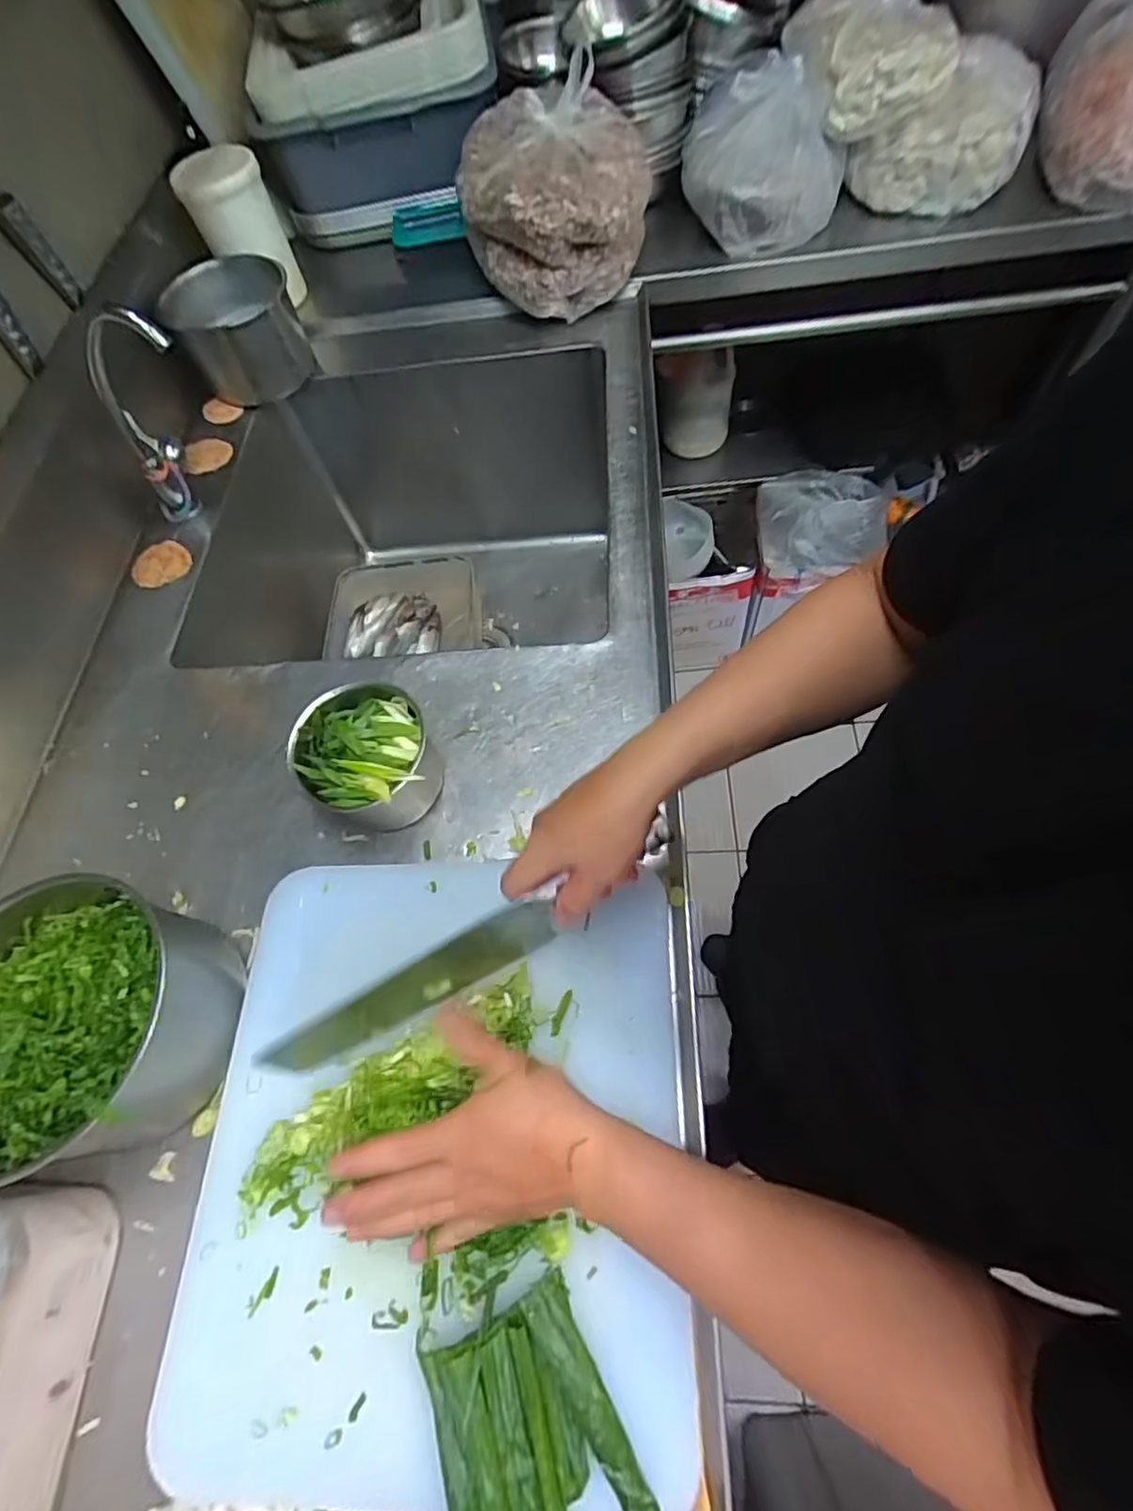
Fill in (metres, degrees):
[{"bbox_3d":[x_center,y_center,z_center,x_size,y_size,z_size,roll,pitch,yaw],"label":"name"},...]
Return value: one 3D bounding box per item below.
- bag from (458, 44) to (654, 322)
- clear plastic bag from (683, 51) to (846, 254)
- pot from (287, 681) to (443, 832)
[{"bbox_3d":[-0.017,-0.748,0.836,0.225,0.188,0.220,-24,63,-5],"label":"bag"},{"bbox_3d":[0.267,-0.834,0.862,0.201,0.145,0.232,-4,63,6],"label":"clear plastic bag"},{"bbox_3d":[-0.177,0.010,0.570,0.111,0.100,0.118,-3,63,6],"label":"pot"}]

